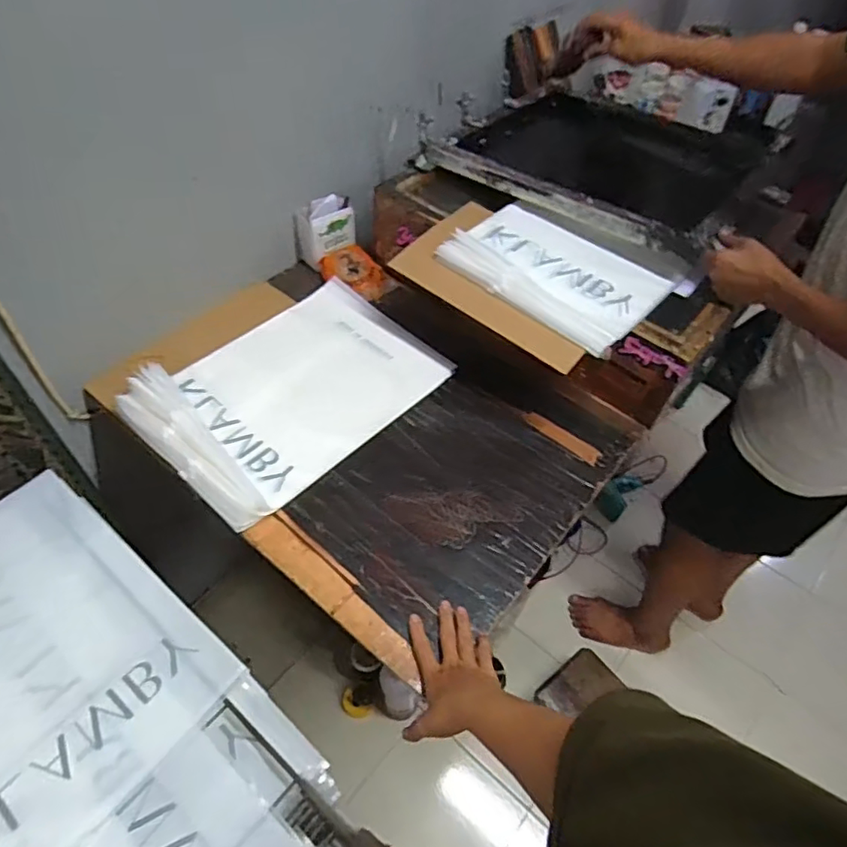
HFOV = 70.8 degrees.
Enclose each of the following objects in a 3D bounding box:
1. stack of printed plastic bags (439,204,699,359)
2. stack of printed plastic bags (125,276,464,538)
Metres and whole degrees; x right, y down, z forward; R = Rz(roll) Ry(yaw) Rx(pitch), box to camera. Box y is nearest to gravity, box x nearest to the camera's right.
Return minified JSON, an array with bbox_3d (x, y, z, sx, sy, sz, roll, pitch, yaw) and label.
[{"bbox_3d":[0.210,-0.236,0.902,0.314,0.033,0.212,35,58,23],"label":"stack of printed plastic bags"},{"bbox_3d":[-0.199,-0.069,0.919,0.308,0.056,0.441,36,59,24],"label":"stack of printed plastic bags"}]

